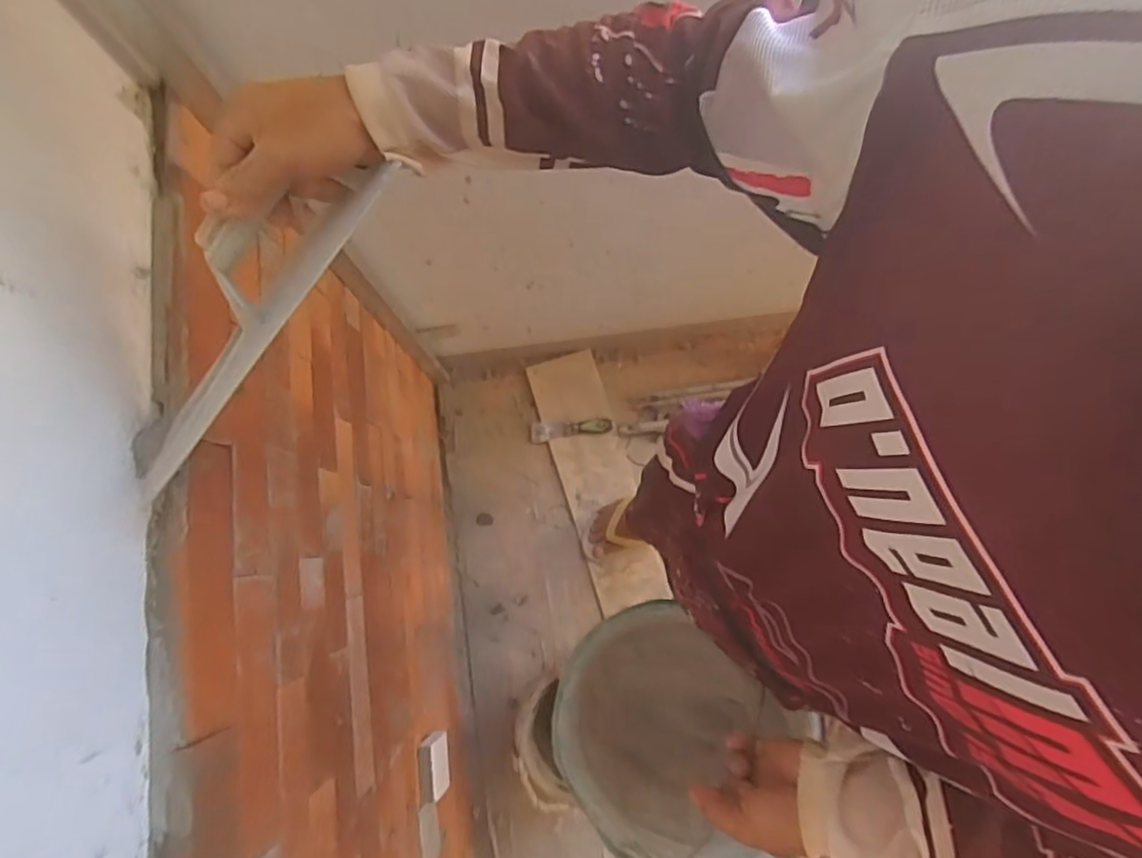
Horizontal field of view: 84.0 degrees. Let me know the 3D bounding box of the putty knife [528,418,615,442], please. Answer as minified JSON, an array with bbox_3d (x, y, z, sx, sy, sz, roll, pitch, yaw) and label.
[{"bbox_3d":[0.000,-0.001,1.421,0.179,0.027,0.043,-3,79,0],"label":"putty knife"}]

